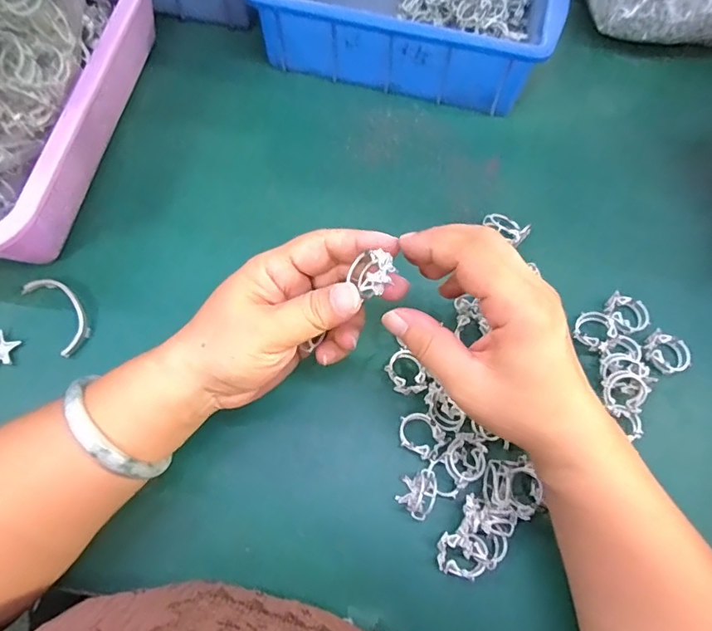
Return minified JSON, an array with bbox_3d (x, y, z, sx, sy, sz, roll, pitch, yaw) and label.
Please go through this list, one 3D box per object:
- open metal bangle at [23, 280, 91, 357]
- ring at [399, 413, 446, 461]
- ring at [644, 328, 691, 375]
[{"bbox_3d":[-0.209,-0.003,0.332,0.026,0.008,0.065,-38,77,-11],"label":"open metal bangle"},{"bbox_3d":[0.042,0.077,0.305,0.029,0.008,0.024,30,72,8],"label":"ring"},{"bbox_3d":[0.217,0.026,0.326,0.031,0.008,0.025,25,72,7],"label":"ring"}]

